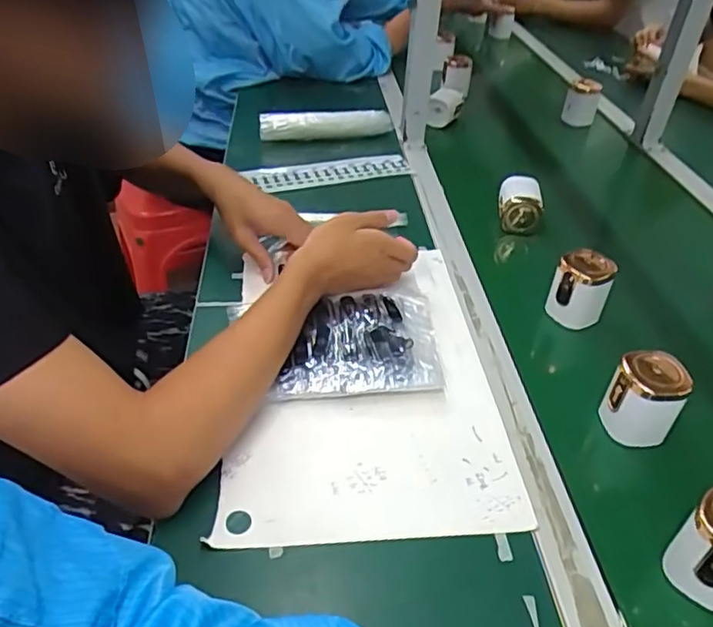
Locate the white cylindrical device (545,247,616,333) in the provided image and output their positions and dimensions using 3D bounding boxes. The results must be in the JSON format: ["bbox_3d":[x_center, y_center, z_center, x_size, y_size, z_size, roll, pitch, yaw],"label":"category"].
[{"bbox_3d":[0.256,-0.035,0.667,0.060,0.084,0.066,1,41,-1],"label":"white cylindrical device"}]

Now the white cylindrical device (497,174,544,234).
[{"bbox_3d":[0.227,-0.156,0.833,0.066,0.062,0.068,8,39,7],"label":"white cylindrical device"}]

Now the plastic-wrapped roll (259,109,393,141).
[{"bbox_3d":[-0.055,-0.327,1.021,0.220,0.045,0.044,-5,39,-10],"label":"plastic-wrapped roll"}]

